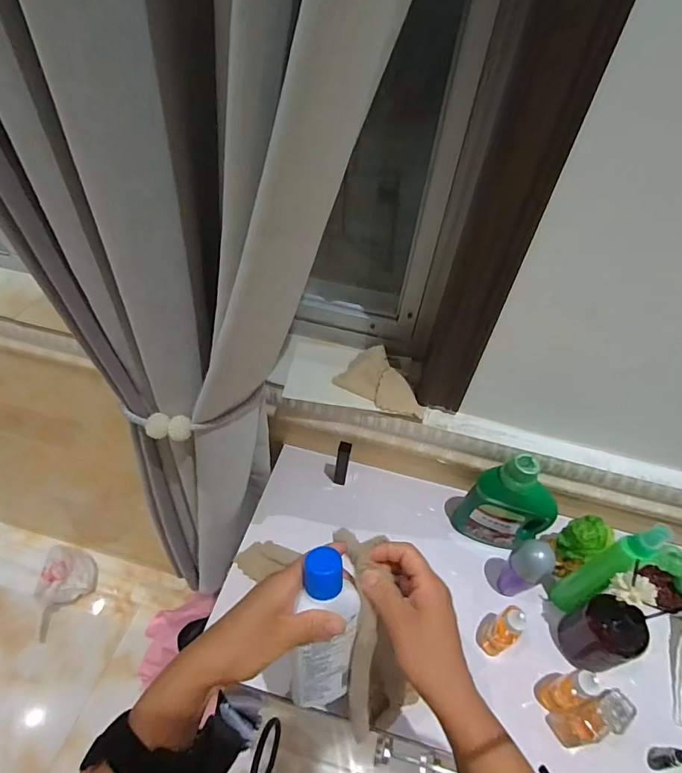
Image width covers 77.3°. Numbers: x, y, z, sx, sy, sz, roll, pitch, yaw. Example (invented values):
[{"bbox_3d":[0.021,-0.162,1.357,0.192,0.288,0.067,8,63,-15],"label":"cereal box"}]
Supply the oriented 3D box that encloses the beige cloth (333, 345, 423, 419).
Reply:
[{"bbox_3d":[0.064,-0.005,0.634,0.132,0.052,0.072,27,50,18],"label":"beige cloth"}]

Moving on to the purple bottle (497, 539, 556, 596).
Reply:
[{"bbox_3d":[0.235,0.238,0.552,0.036,0.104,0.042,-25,54,-27],"label":"purple bottle"}]

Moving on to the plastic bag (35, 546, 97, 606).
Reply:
[{"bbox_3d":[-0.859,0.602,1.354,0.133,0.124,0.161,0,47,-7],"label":"plastic bag"}]

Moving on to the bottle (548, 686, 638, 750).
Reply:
[{"bbox_3d":[0.260,0.351,0.447,0.025,0.101,0.032,2,43,-33],"label":"bottle"}]

